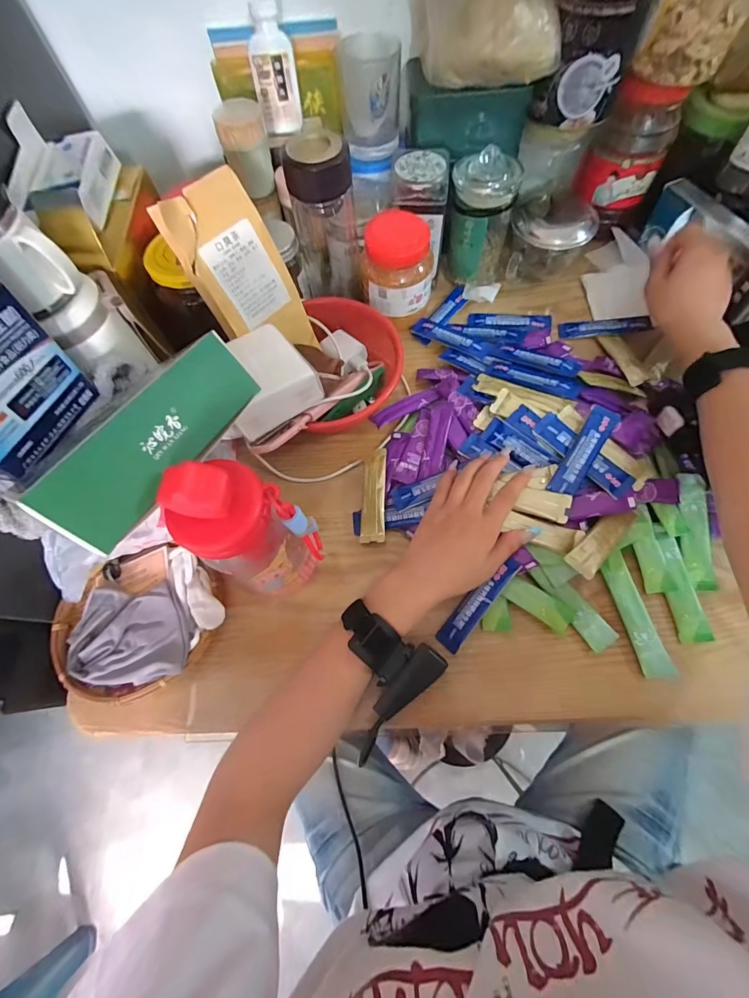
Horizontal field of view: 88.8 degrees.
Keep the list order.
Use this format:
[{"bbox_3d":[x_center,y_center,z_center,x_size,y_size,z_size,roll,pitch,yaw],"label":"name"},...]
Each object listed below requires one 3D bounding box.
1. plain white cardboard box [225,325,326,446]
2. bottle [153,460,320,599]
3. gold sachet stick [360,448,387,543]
[{"bbox_3d":[-0.113,-0.122,0.381,0.086,0.035,0.095,-33,70,-10],"label":"plain white cardboard box"},{"bbox_3d":[-0.090,0.030,0.297,0.057,0.182,0.066,25,71,12],"label":"bottle"},{"bbox_3d":[-0.001,-0.006,0.406,0.025,0.017,0.101,1,68,3],"label":"gold sachet stick"}]

